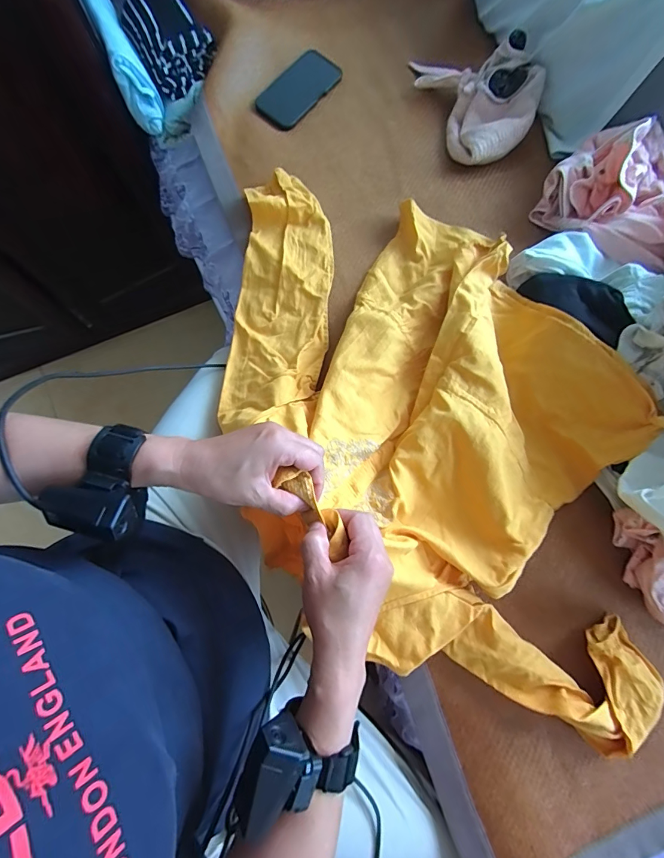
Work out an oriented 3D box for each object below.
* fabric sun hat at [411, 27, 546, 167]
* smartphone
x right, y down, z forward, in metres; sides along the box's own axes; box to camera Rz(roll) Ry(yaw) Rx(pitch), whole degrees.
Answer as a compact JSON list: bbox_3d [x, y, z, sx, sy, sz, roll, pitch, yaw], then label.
[{"bbox_3d":[0.264,-0.579,0.672,0.174,0.088,0.247,-20,78,-5],"label":"fabric sun hat"},{"bbox_3d":[-0.063,-0.612,0.704,0.085,0.010,0.171,39,79,8],"label":"smartphone"}]

